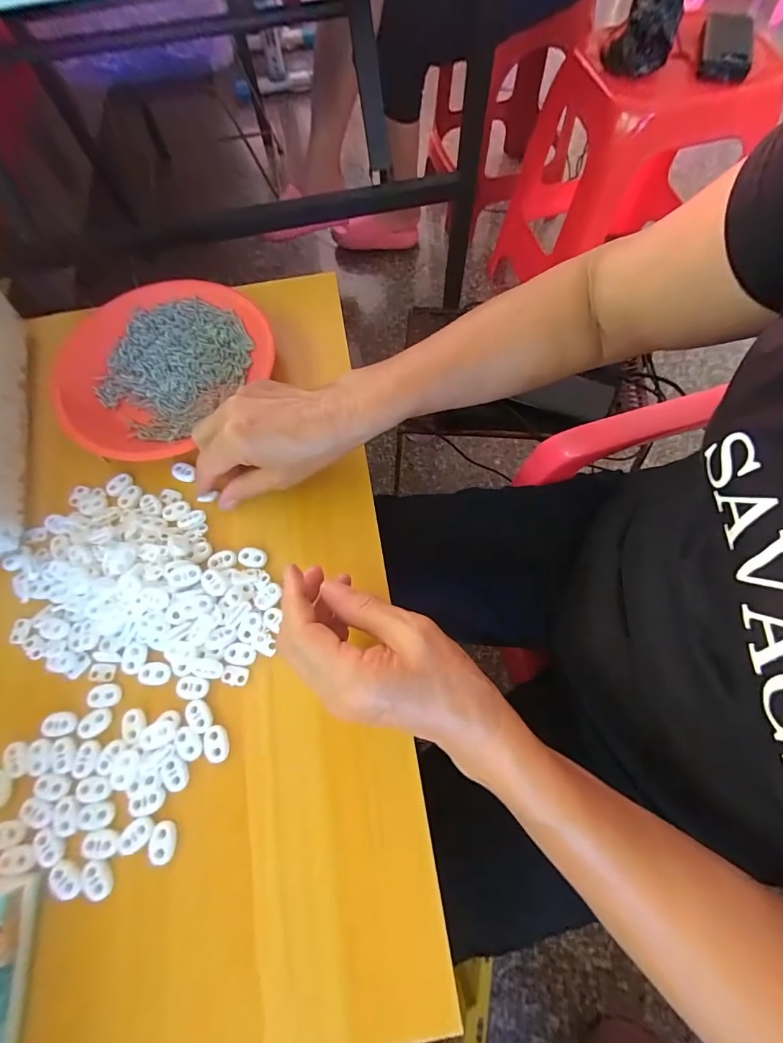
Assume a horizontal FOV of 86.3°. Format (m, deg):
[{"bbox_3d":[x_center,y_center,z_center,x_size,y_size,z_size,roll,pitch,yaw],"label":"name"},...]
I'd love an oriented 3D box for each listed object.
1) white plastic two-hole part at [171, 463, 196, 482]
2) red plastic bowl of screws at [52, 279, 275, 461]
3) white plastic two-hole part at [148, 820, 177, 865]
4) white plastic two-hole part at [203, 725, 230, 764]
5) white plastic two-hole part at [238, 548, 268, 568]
[{"bbox_3d":[-0.180,-0.043,0.361,0.021,0.005,0.016,13,70,8],"label":"white plastic two-hole part"},{"bbox_3d":[-0.226,-0.151,0.392,0.189,0.026,0.190,-1,69,2],"label":"red plastic bowl of screws"},{"bbox_3d":[-0.143,0.202,0.262,0.016,0.004,0.022,-4,69,1],"label":"white plastic two-hole part"},{"bbox_3d":[-0.118,0.150,0.282,0.015,0.004,0.023,-14,69,-3],"label":"white plastic two-hole part"},{"bbox_3d":[-0.110,0.028,0.328,0.023,0.004,0.014,11,70,7],"label":"white plastic two-hole part"}]

